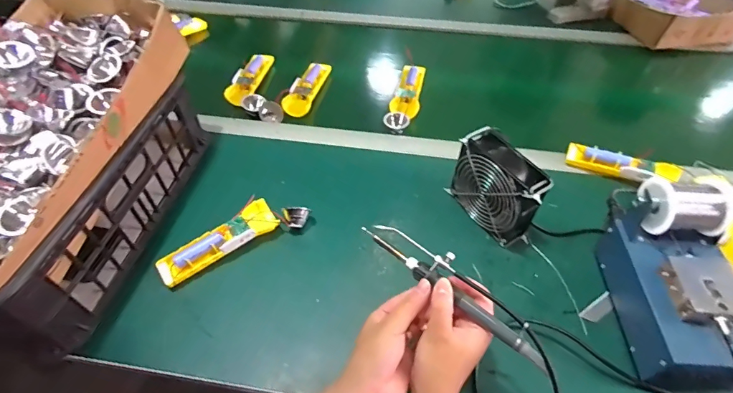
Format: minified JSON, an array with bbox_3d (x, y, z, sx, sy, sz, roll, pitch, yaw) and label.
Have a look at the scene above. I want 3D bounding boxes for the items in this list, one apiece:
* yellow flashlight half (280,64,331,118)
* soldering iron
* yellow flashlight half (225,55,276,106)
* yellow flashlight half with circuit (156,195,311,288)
[{"bbox_3d":[-0.118,-0.216,0.801,0.048,0.027,0.159,11,50,9],"label":"yellow flashlight half"},{"bbox_3d":[0.086,0.085,0.393,0.207,0.020,0.035,37,58,20],"label":"soldering iron"},{"bbox_3d":[-0.236,-0.241,0.817,0.048,0.022,0.166,7,49,5],"label":"yellow flashlight half"},{"bbox_3d":[-0.184,0.055,0.568,0.206,0.035,0.064,-25,54,-21],"label":"yellow flashlight half with circuit"}]

